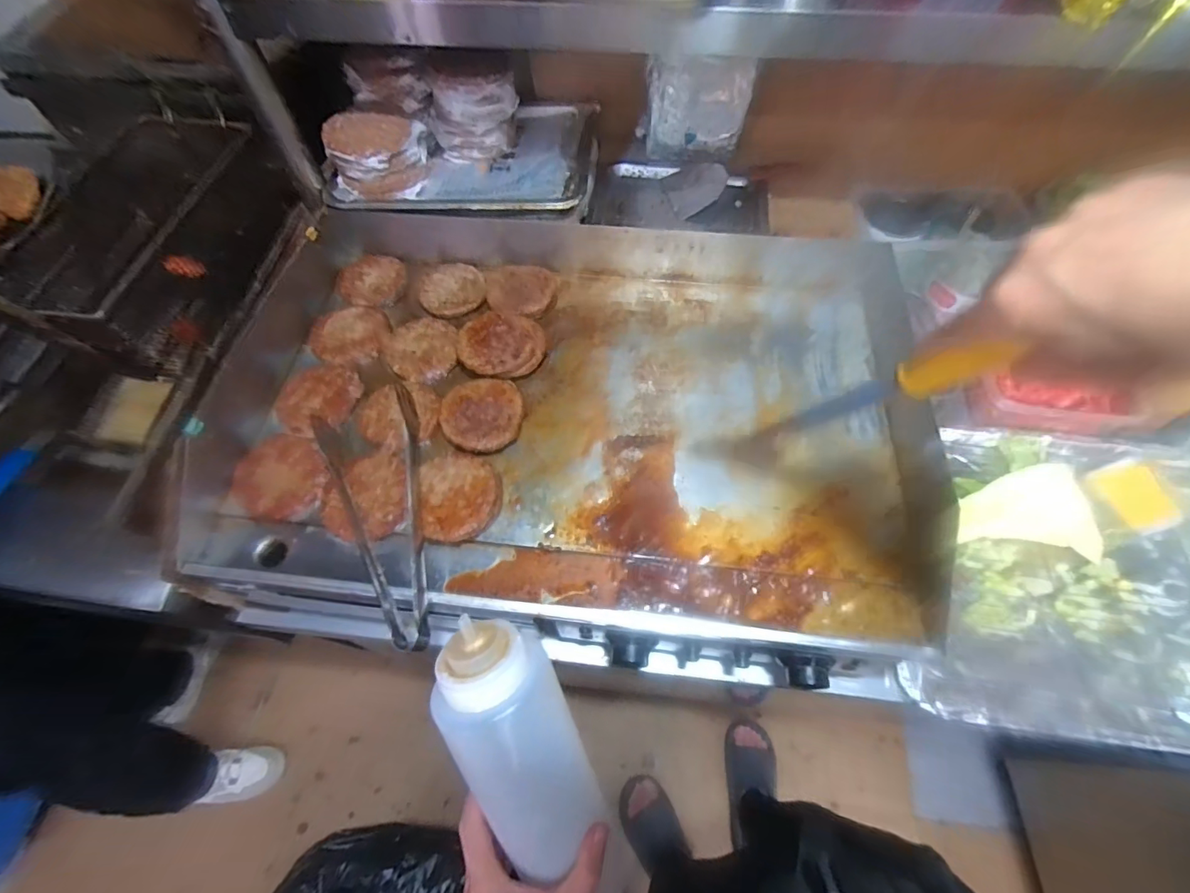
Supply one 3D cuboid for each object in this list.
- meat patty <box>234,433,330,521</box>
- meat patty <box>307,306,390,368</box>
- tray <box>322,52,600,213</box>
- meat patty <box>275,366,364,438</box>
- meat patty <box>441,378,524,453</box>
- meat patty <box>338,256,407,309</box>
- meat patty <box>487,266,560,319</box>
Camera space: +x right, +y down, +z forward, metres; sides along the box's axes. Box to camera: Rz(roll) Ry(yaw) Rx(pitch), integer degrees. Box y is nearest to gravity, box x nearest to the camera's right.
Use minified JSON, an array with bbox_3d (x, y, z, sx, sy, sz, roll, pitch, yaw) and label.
[{"bbox_3d":[-0.348,0.030,0.556,0.108,0.014,0.093,23,63,12],"label":"meat patty"},{"bbox_3d":[-0.318,-0.147,0.656,0.097,0.008,0.102,0,61,0],"label":"meat patty"},{"bbox_3d":[-0.176,-0.418,0.677,0.355,0.119,0.233,-2,61,-1],"label":"tray"},{"bbox_3d":[-0.335,-0.057,0.611,0.093,0.008,0.099,0,61,0],"label":"meat patty"},{"bbox_3d":[-0.131,-0.035,0.589,0.089,0.026,0.095,0,61,0],"label":"meat patty"},{"bbox_3d":[-0.312,-0.234,0.712,0.090,0.020,0.081,-31,65,-16],"label":"meat patty"},{"bbox_3d":[-0.099,-0.208,0.683,0.094,0.021,0.087,0,61,0],"label":"meat patty"}]

